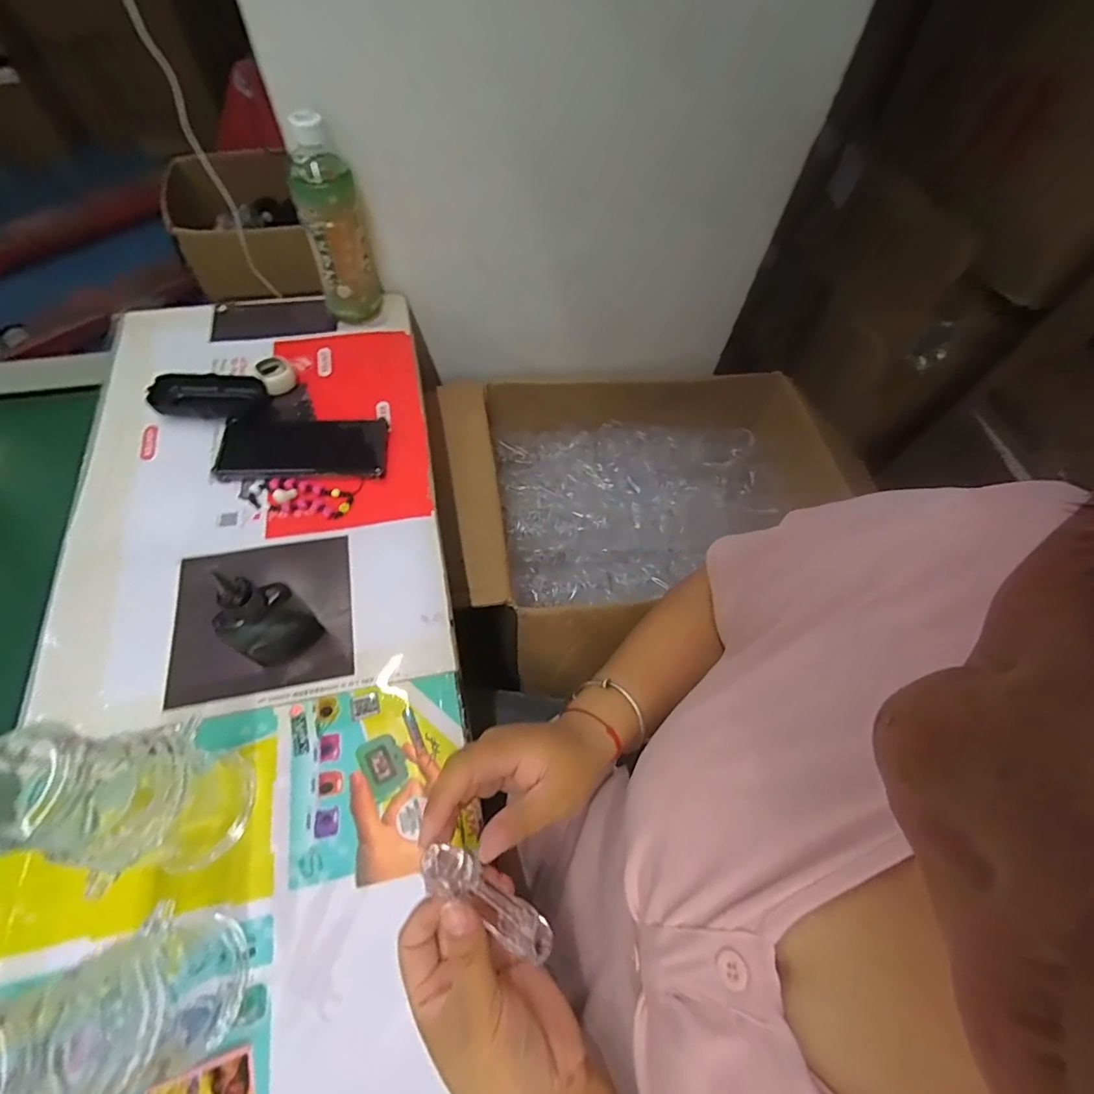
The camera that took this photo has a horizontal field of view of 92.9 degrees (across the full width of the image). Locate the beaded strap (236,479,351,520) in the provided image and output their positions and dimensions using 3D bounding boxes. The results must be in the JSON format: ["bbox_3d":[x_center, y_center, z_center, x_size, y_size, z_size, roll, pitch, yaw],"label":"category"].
[{"bbox_3d":[-0.250,-0.049,0.516,0.107,0.009,0.039,7,60,0],"label":"beaded strap"}]

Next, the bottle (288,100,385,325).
[{"bbox_3d":[-0.233,-0.351,0.575,0.062,0.203,0.057,-12,62,-11],"label":"bottle"}]

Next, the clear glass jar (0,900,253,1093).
[{"bbox_3d":[-0.216,0.238,0.261,0.065,0.172,0.063,2,60,-3],"label":"clear glass jar"}]

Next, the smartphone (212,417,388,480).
[{"bbox_3d":[-0.255,-0.105,0.545,0.163,0.010,0.073,-3,61,-6],"label":"smartphone"}]

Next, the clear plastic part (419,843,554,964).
[{"bbox_3d":[-0.030,0.192,0.282,0.092,0.012,0.022,47,62,-17],"label":"clear plastic part"}]

